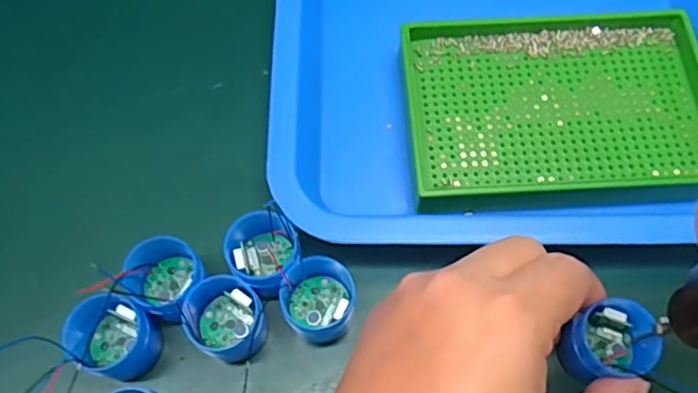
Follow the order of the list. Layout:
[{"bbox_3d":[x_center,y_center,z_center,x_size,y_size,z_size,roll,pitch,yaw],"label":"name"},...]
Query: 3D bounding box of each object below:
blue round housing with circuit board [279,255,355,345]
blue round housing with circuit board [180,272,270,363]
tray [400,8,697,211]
[{"bbox_3d":[-0.012,0.041,0.244,0.030,0.029,0.028,0,67,1],"label":"blue round housing with circuit board"},{"bbox_3d":[-0.049,0.049,0.242,0.029,0.028,0.030,0,67,1],"label":"blue round housing with circuit board"},{"bbox_3d":[0.097,-0.043,0.283,0.139,0.020,0.093,-6,67,-2],"label":"tray"}]

